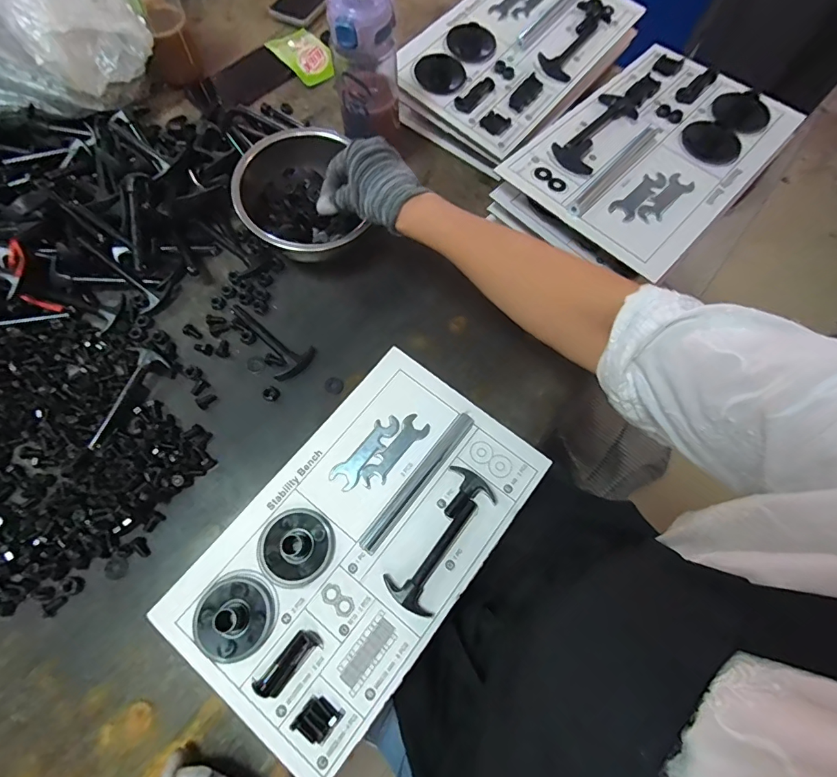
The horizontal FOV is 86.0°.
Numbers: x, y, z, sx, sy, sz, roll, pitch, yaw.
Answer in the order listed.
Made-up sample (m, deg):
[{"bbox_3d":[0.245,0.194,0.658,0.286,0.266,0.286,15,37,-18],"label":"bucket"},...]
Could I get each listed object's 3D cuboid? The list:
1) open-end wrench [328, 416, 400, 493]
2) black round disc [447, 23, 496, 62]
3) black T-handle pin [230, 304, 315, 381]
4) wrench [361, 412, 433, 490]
[{"bbox_3d":[-0.057,0.068,0.490,0.029,0.004,0.095,38,73,12],"label":"open-end wrench"},{"bbox_3d":[0.077,-0.501,0.647,0.070,0.014,0.070,1,69,-2],"label":"black round disc"},{"bbox_3d":[-0.179,-0.064,0.535,0.052,0.011,0.122,-42,76,-15],"label":"black T-handle pin"},{"bbox_3d":[-0.026,0.069,0.490,0.028,0.004,0.094,38,73,12],"label":"wrench"}]

